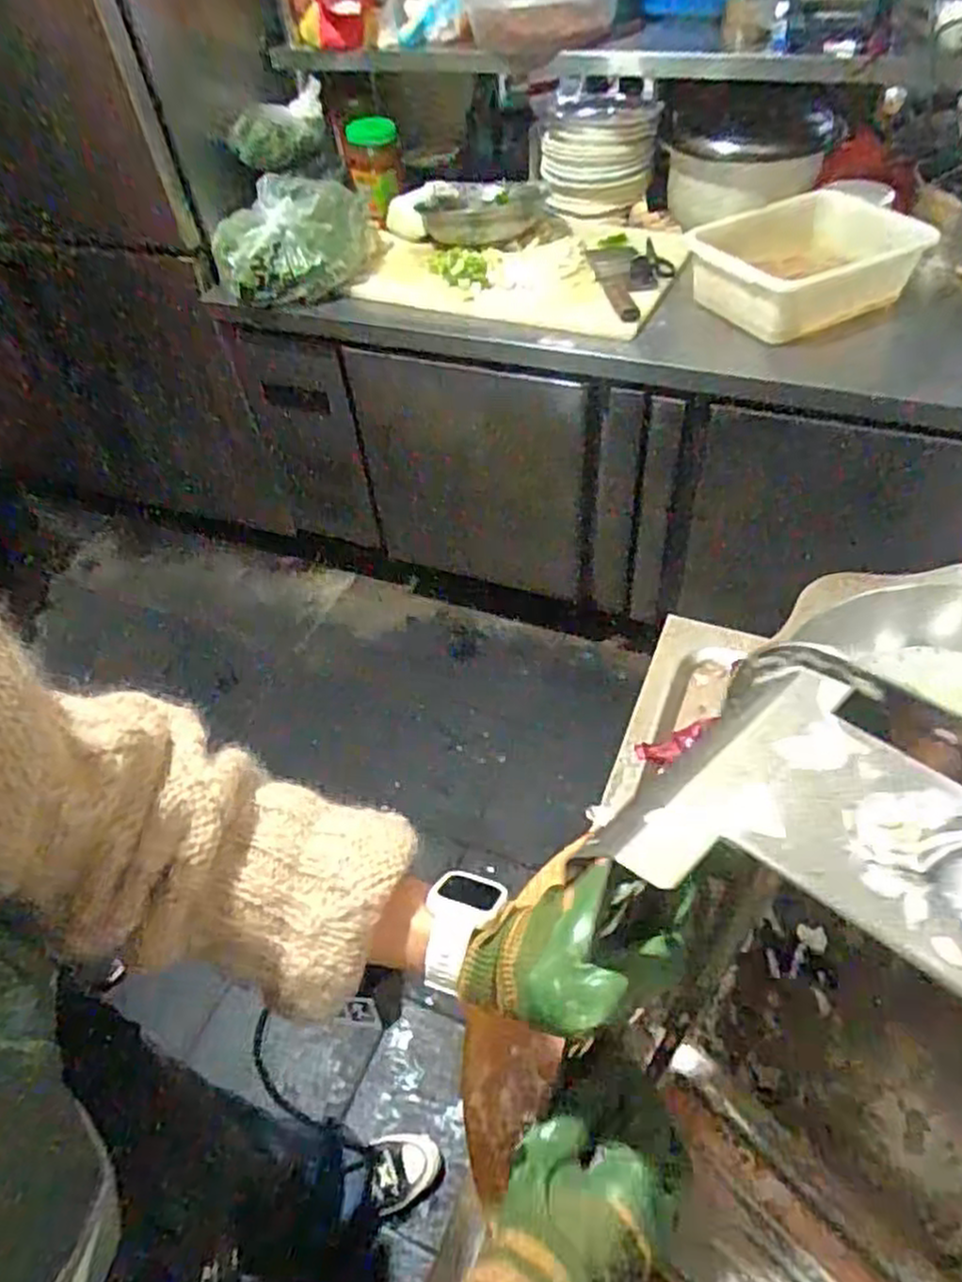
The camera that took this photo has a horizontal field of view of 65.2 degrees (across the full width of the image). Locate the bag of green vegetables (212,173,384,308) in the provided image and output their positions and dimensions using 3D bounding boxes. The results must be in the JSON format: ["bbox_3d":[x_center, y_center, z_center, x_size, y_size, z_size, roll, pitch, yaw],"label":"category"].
[{"bbox_3d":[-0.337,-0.731,1.363,0.299,0.148,0.215,-14,51,-5],"label":"bag of green vegetables"}]

